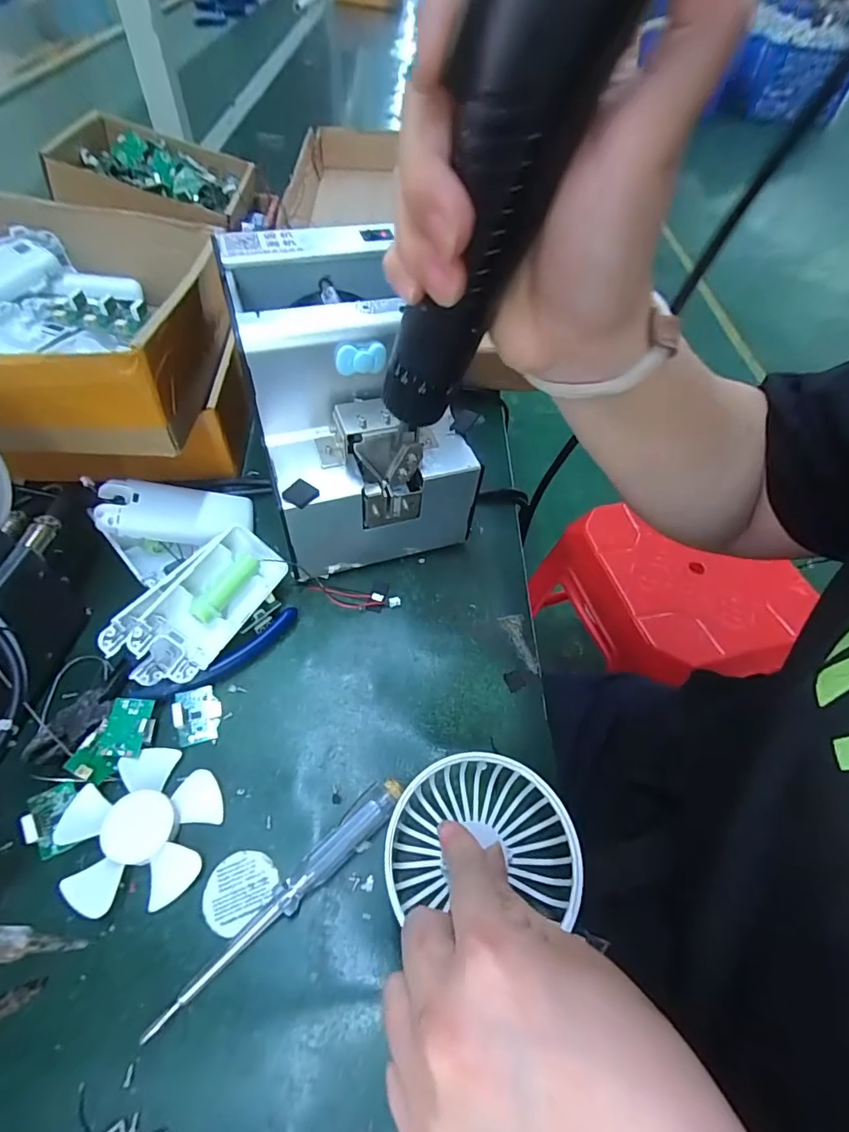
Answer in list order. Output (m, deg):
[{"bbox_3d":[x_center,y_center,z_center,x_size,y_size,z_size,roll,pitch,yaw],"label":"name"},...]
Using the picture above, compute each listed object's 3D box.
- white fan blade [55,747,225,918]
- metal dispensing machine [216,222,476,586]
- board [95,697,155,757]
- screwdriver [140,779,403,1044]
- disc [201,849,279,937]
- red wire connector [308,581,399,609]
[{"bbox_3d":[-0.138,0.128,0.242,0.069,0.014,0.068,2,54,-3],"label":"white fan blade"},{"bbox_3d":[-0.050,-0.105,0.333,0.126,0.154,0.165,-14,57,-14],"label":"metal dispensing machine"},{"bbox_3d":[-0.159,0.086,0.262,0.021,0.007,0.030,8,54,1],"label":"board"},{"bbox_3d":[-0.064,0.154,0.232,0.135,0.013,0.014,-36,64,-26],"label":"screwdriver"},{"bbox_3d":[-0.089,0.155,0.237,0.029,0.004,0.035,40,61,22],"label":"disc"},{"bbox_3d":[-0.048,0.022,0.332,0.063,0.007,0.015,7,54,0],"label":"red wire connector"}]

